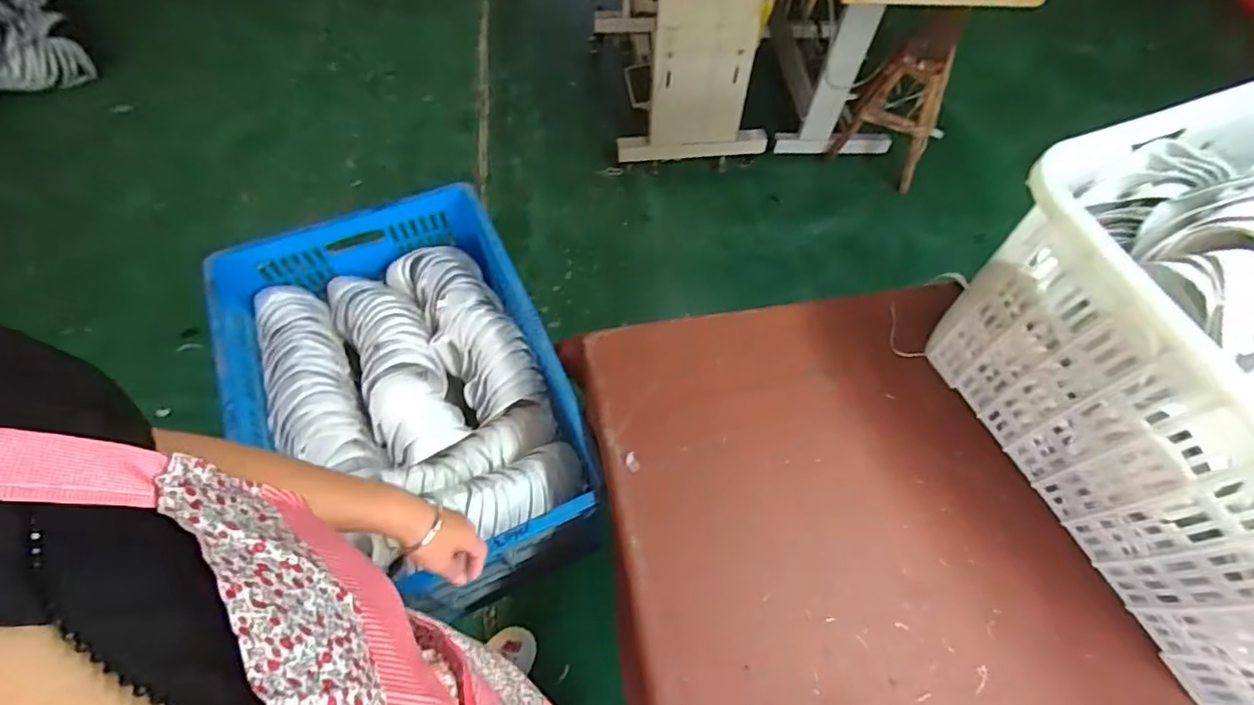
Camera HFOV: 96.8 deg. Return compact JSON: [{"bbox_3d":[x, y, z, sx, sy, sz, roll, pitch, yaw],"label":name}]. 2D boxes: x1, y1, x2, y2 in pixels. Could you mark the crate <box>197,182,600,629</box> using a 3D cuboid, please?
[{"bbox_3d":[-0.371,0.068,0.960,0.453,0.228,0.658,-21,63,-15],"label":"crate"}]

